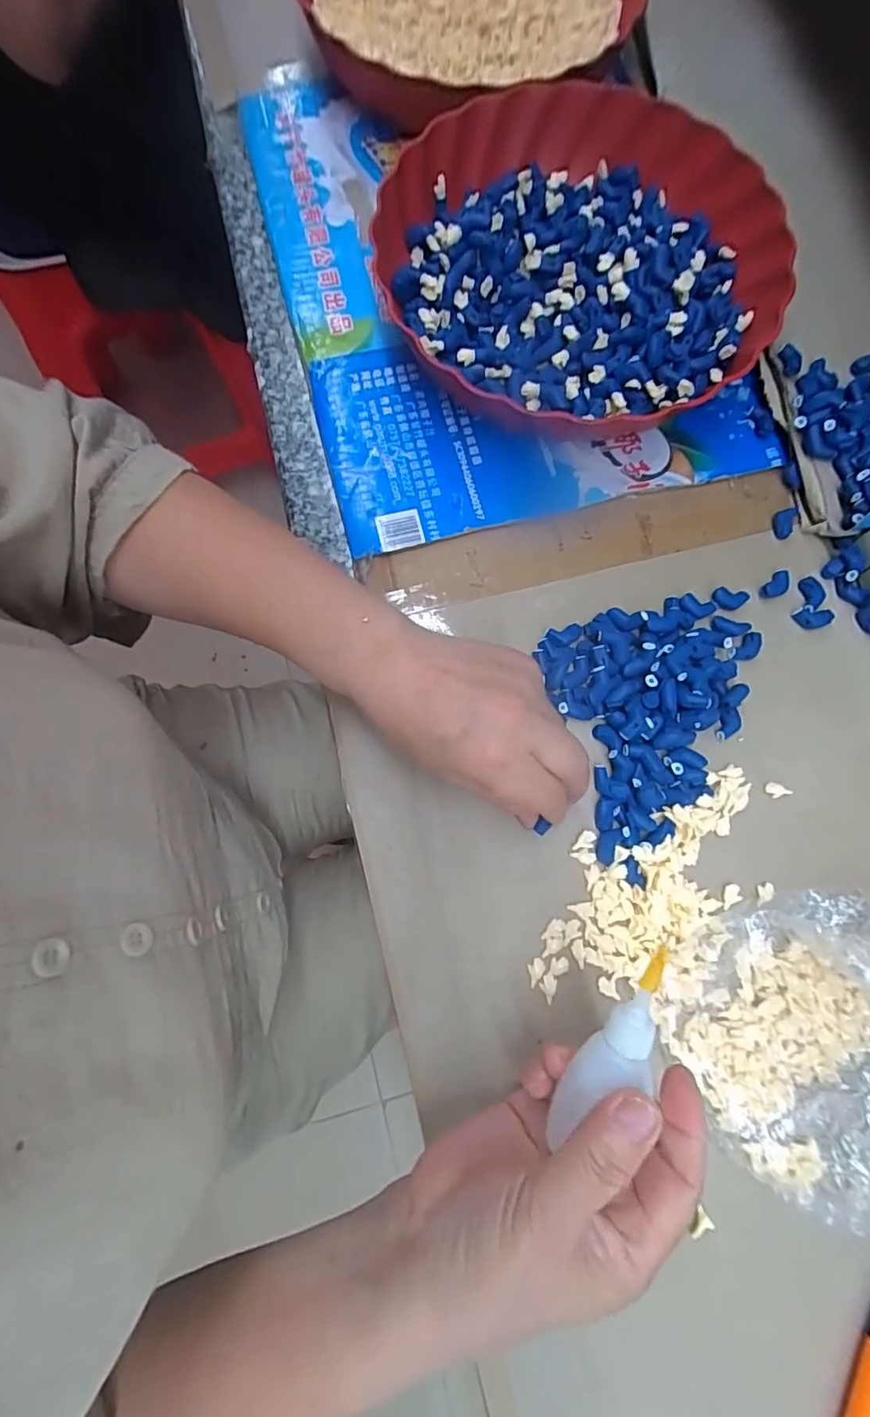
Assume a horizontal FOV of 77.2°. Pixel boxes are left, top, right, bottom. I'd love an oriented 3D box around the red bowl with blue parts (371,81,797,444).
[{"bbox_3d":[0.086,-0.281,0.348,0.240,0.049,0.250,0,77,-1],"label":"red bowl with blue parts"}]

